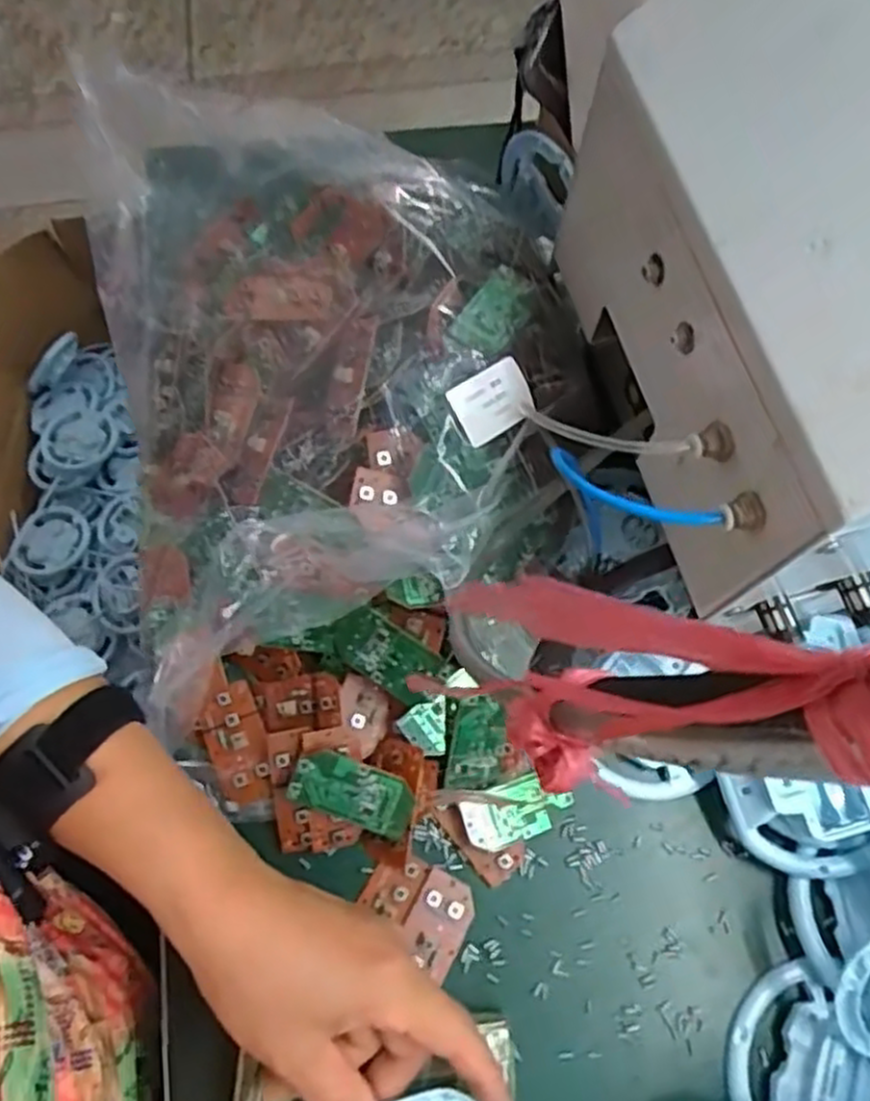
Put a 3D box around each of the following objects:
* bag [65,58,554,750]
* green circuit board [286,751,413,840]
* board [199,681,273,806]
[{"bbox_3d":[-0.061,-0.109,0.416,0.234,0.106,0.343,-10,70,-5],"label":"bag"},{"bbox_3d":[-0.039,0.118,0.374,0.060,0.004,0.029,22,93,-6],"label":"green circuit board"},{"bbox_3d":[-0.100,0.099,0.393,0.031,0.010,0.058,-24,71,-10],"label":"board"}]

